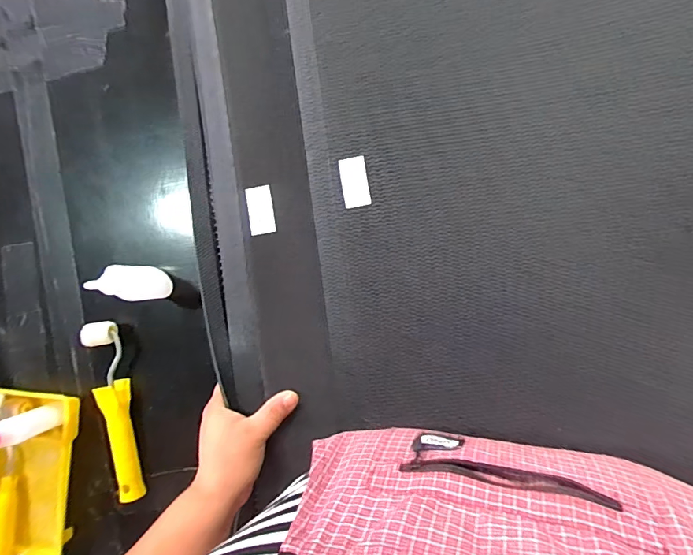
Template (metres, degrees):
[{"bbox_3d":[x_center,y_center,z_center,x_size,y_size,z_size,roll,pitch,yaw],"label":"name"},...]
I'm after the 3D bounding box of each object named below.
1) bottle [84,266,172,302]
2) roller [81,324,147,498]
[{"bbox_3d":[-0.221,0.006,0.459,0.031,0.096,0.038,2,90,6],"label":"bottle"},{"bbox_3d":[-0.261,0.151,0.507,0.030,0.029,0.203,-11,89,6],"label":"roller"}]

